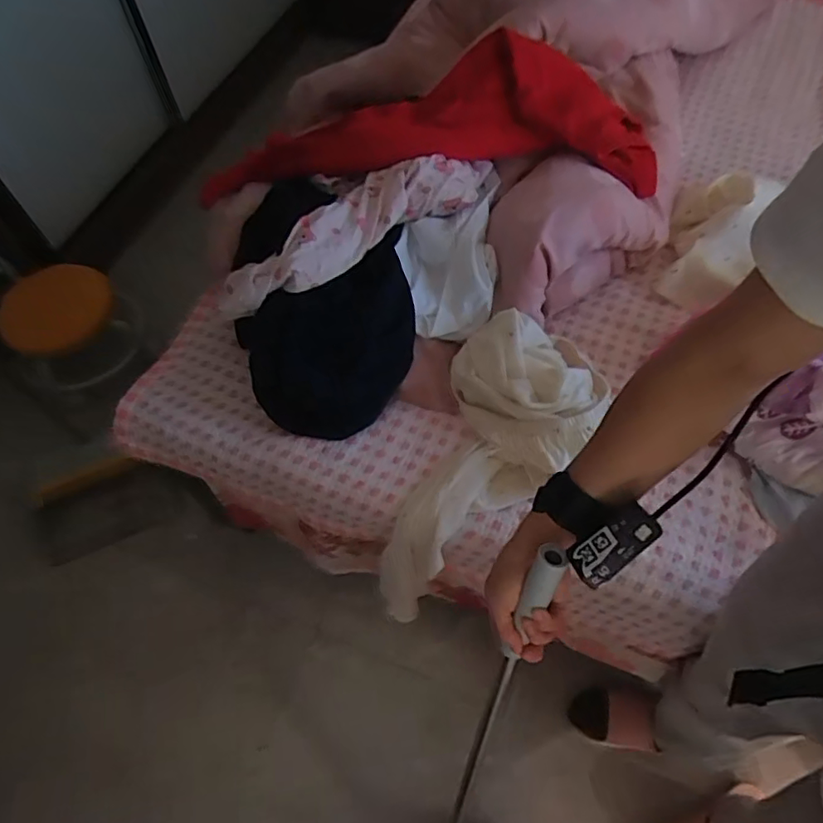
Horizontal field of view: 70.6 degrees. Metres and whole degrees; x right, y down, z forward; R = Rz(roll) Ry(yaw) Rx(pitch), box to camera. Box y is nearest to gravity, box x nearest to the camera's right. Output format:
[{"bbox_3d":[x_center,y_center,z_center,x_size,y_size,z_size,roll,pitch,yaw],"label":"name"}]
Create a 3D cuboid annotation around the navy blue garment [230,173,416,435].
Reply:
[{"bbox_3d":[-0.130,-0.166,0.871,0.232,0.144,0.372,-10,61,-4],"label":"navy blue garment"}]

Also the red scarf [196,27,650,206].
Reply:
[{"bbox_3d":[0.015,-0.456,0.924,0.718,0.146,0.204,1,61,2],"label":"red scarf"}]

